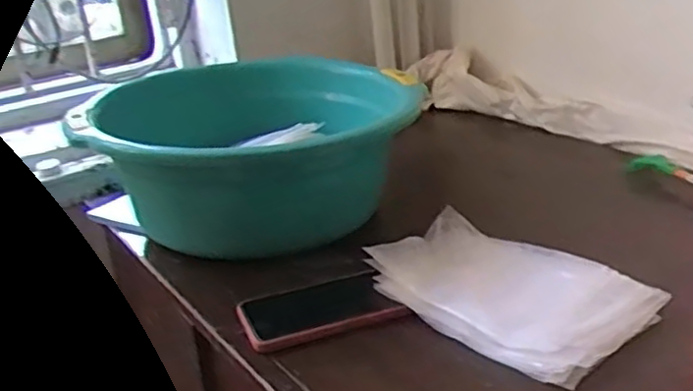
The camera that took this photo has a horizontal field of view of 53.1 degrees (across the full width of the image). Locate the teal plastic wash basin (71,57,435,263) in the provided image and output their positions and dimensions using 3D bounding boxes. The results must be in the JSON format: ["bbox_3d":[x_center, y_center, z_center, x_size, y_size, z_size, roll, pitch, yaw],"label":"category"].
[{"bbox_3d":[-0.100,-0.046,0.798,0.347,0.144,0.327,-5,24,2],"label":"teal plastic wash basin"}]

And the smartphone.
[{"bbox_3d":[-0.026,0.103,0.634,0.138,0.016,0.078,-13,25,-16],"label":"smartphone"}]

